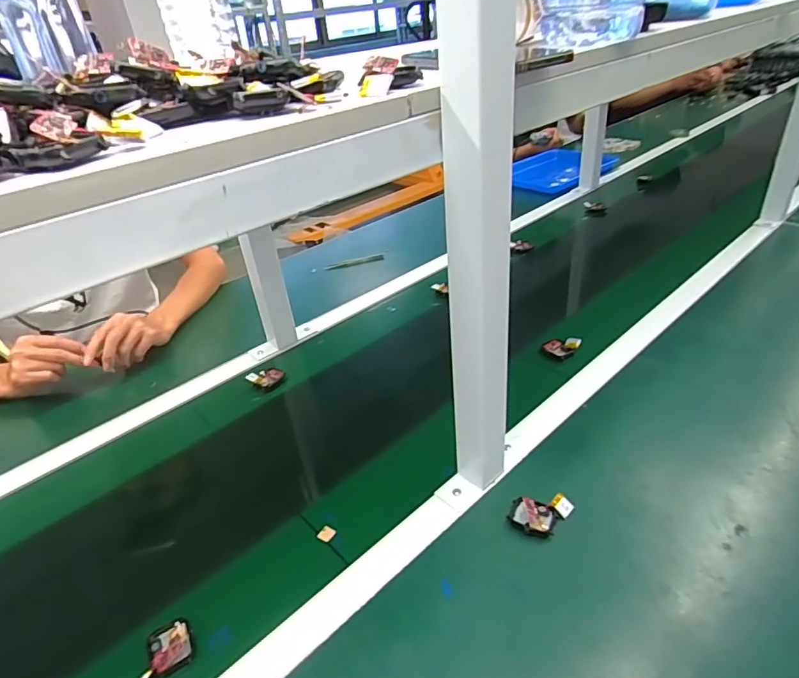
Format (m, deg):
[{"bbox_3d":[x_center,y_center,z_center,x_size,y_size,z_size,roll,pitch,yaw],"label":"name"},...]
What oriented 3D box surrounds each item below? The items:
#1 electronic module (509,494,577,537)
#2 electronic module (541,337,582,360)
[{"bbox_3d":[0.152,0.188,0.544,0.067,0.016,0.043,-4,35,2],"label":"electronic module"},{"bbox_3d":[0.255,0.013,0.807,0.048,0.016,0.045,-35,40,-17],"label":"electronic module"}]

